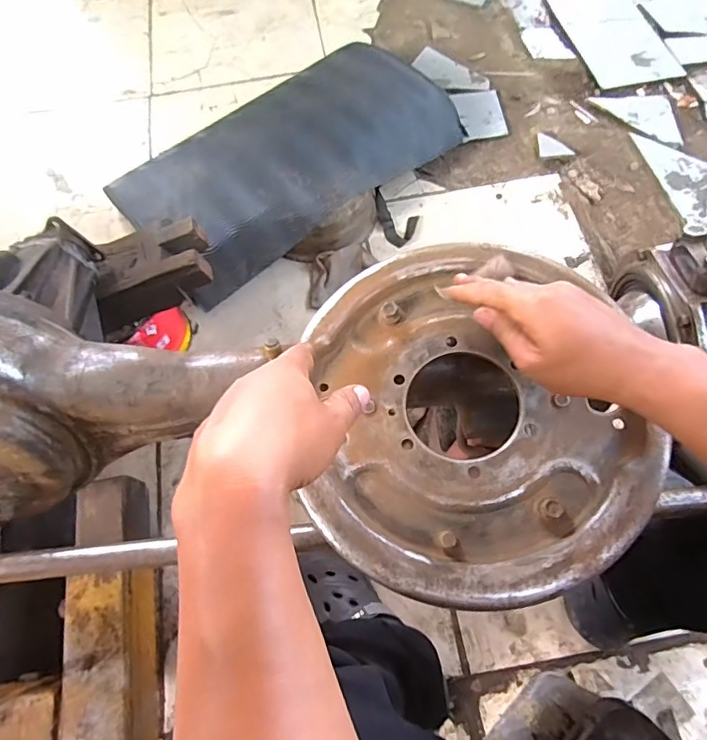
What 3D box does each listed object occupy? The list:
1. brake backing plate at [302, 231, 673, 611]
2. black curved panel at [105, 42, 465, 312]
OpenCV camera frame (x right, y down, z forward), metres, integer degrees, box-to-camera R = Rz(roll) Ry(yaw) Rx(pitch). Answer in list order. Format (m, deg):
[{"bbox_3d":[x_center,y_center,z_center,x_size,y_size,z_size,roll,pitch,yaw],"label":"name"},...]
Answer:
[{"bbox_3d":[0.095,0.027,0.401,0.251,0.051,0.290,1,71,0],"label":"brake backing plate"},{"bbox_3d":[-0.111,-0.400,0.890,0.601,0.070,0.320,-38,72,-13],"label":"black curved panel"}]

